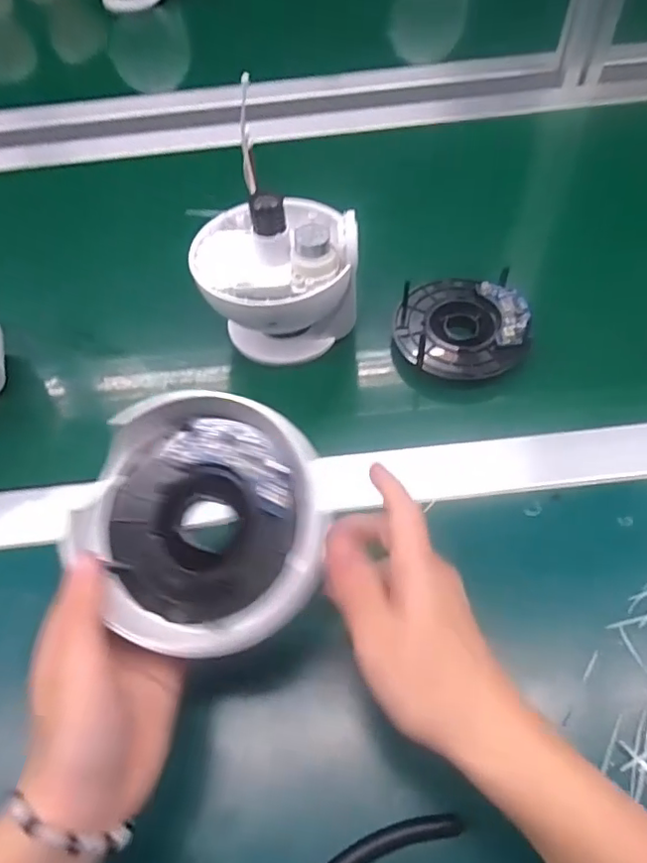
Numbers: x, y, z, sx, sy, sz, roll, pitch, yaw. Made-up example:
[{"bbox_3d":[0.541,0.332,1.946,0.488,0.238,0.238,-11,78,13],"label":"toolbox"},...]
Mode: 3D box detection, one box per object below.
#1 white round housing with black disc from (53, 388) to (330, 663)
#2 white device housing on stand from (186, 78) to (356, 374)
[{"bbox_3d":[-0.062,0.045,0.295,0.120,0.052,0.120,-1,75,3],"label":"white round housing with black disc"},{"bbox_3d":[-0.039,-0.137,0.437,0.118,0.121,0.135,-18,60,-4],"label":"white device housing on stand"}]

